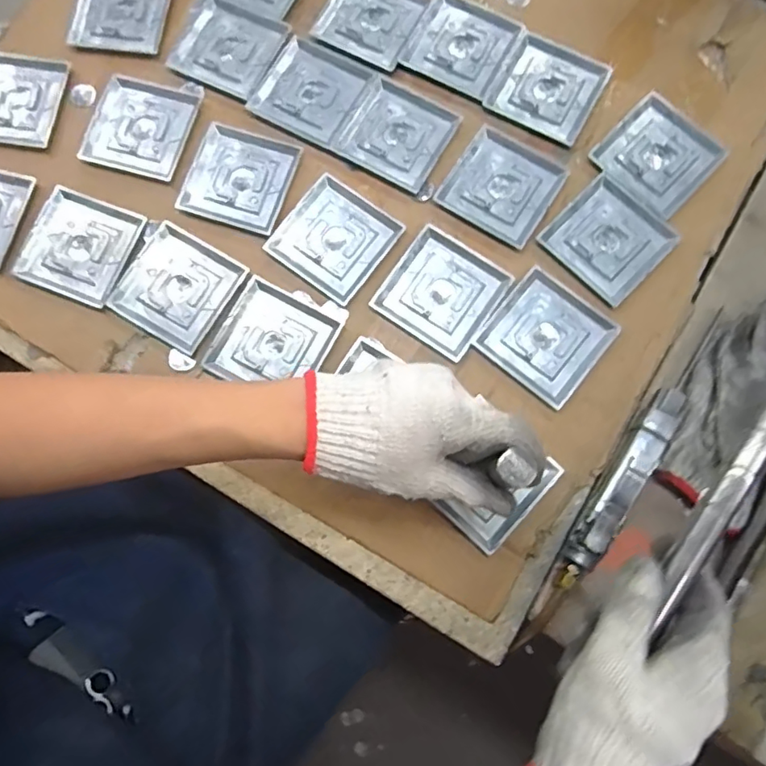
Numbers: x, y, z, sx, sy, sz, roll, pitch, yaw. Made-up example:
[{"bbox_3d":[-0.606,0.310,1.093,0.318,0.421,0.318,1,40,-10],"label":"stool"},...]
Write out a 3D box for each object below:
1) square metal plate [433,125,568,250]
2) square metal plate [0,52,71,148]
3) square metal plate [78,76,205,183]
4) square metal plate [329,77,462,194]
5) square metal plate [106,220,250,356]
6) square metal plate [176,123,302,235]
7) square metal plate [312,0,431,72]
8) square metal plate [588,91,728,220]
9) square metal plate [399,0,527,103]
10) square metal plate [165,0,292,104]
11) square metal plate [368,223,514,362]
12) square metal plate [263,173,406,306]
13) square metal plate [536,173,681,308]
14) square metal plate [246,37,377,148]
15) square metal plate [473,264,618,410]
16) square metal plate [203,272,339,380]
[{"bbox_3d":[0.107,-0.177,0.481,0.088,0.004,0.089,33,81,7],"label":"square metal plate"},{"bbox_3d":[-0.347,-0.267,0.504,0.085,0.006,0.088,12,79,4],"label":"square metal plate"},{"bbox_3d":[-0.223,-0.238,0.495,0.087,0.004,0.092,16,80,4],"label":"square metal plate"},{"bbox_3d":[0.013,-0.229,0.490,0.091,0.004,0.087,30,81,7],"label":"square metal plate"},{"bbox_3d":[-0.177,-0.083,0.467,0.089,0.004,0.092,31,81,7],"label":"square metal plate"},{"bbox_3d":[-0.129,-0.185,0.485,0.088,0.004,0.087,16,80,4],"label":"square metal plate"},{"bbox_3d":[-0.011,-0.353,0.517,0.086,0.004,0.087,27,81,6],"label":"square metal plate"},{"bbox_3d":[0.247,-0.205,0.483,0.091,0.007,0.090,43,83,9],"label":"square metal plate"},{"bbox_3d":[0.076,-0.319,0.507,0.093,0.004,0.088,27,81,6],"label":"square metal plate"},{"bbox_3d":[-0.148,-0.319,0.514,0.093,0.007,0.086,26,81,6],"label":"square metal plate"},{"bbox_3d":[0.051,-0.079,0.461,0.090,0.005,0.091,35,82,8],"label":"square metal plate"},{"bbox_3d":[-0.042,-0.127,0.471,0.089,0.004,0.090,38,82,8],"label":"square metal plate"},{"bbox_3d":[0.197,-0.125,0.467,0.089,0.006,0.089,-44,81,-7],"label":"square metal plate"},{"bbox_3d":[-0.066,-0.272,0.501,0.090,0.004,0.088,28,81,7],"label":"square metal plate"},{"bbox_3d":[0.137,-0.039,0.452,0.089,0.006,0.089,39,82,8],"label":"square metal plate"},{"bbox_3d":[-0.093,-0.035,0.455,0.087,0.004,0.087,27,81,6],"label":"square metal plate"}]

